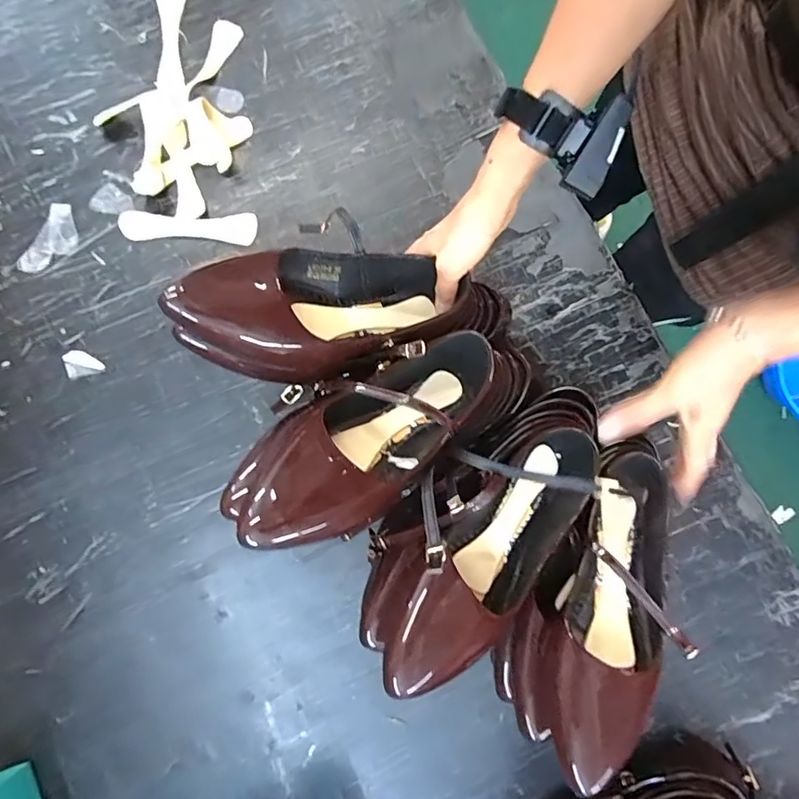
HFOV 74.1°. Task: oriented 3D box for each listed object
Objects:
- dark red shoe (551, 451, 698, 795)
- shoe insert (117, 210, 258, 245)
[{"bbox_3d":[0.166,0.154,0.392,0.075,0.065,0.230,25,54,4],"label":"dark red shoe"},{"bbox_3d":[-0.234,-0.191,0.585,0.147,0.019,0.033,-2,80,0],"label":"shoe insert"}]

